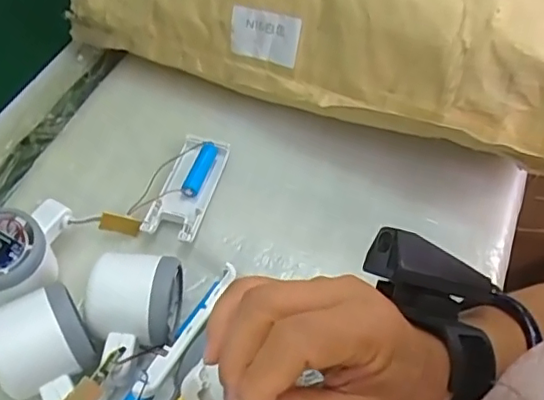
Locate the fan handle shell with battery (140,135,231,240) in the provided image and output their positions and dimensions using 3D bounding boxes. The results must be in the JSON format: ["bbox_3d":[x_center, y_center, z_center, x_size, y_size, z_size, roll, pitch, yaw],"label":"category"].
[{"bbox_3d":[-0.065,-0.012,0.459,0.041,0.012,0.101,13,54,8],"label":"fan handle shell with battery"}]

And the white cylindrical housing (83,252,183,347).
[{"bbox_3d":[-0.092,0.067,0.381,0.058,0.045,0.057,1,54,-1],"label":"white cylindrical housing"}]

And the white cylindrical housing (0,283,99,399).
[{"bbox_3d":[-0.145,0.092,0.364,0.056,0.053,0.051,-26,58,-19],"label":"white cylindrical housing"}]

